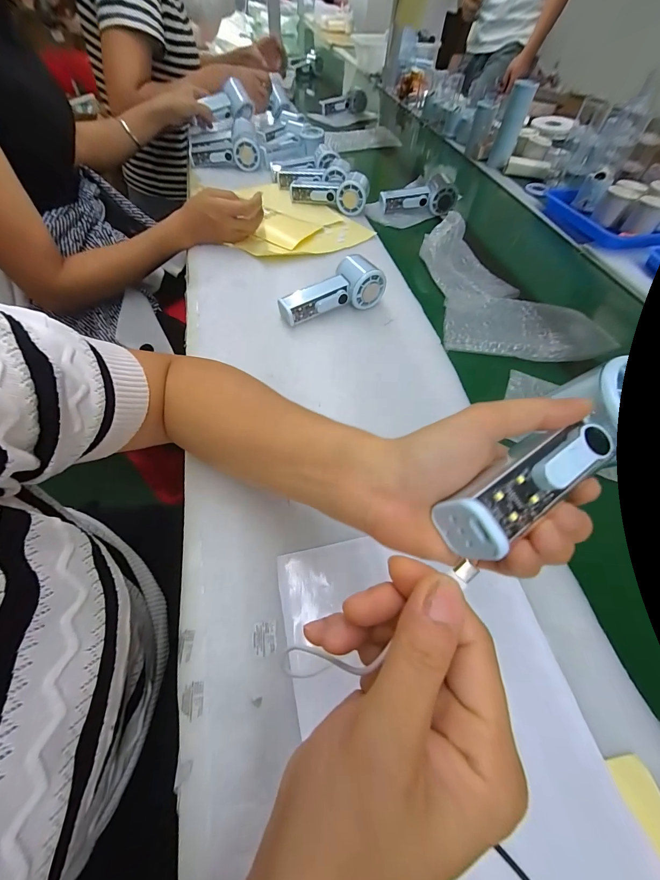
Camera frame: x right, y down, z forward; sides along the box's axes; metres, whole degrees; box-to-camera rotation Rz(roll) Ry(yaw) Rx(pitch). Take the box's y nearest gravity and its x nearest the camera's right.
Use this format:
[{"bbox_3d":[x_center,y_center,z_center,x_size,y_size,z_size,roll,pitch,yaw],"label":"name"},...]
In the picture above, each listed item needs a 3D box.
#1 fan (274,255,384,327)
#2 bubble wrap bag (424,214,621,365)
[{"bbox_3d":[0.002,-0.216,0.472,0.151,0.051,0.054,-24,61,-19],"label":"fan"},{"bbox_3d":[0.268,-0.241,0.511,0.215,0.044,0.292,6,56,0],"label":"bubble wrap bag"}]

